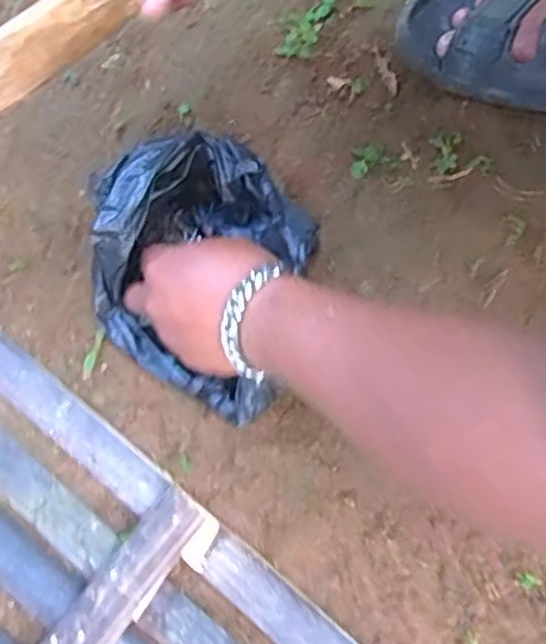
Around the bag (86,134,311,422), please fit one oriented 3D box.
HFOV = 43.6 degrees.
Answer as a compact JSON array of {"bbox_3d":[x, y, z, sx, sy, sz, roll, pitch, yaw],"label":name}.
[{"bbox_3d":[-0.053,-0.036,0.475,0.144,0.098,0.170,14,73,4],"label":"bag"}]

